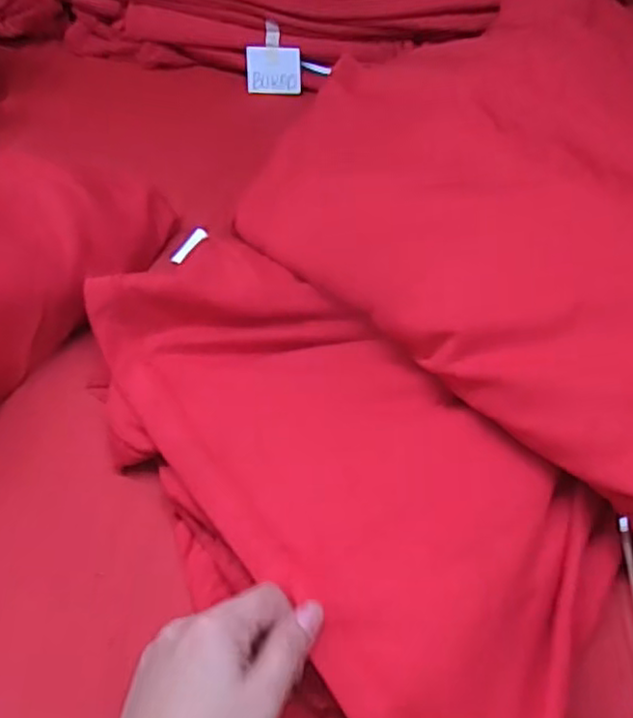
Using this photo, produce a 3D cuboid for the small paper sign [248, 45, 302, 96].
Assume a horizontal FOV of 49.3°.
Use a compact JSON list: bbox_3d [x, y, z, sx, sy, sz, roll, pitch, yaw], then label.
[{"bbox_3d":[-0.042,-0.281,0.672,0.053,0.042,0.005,5,24,11],"label":"small paper sign"}]

